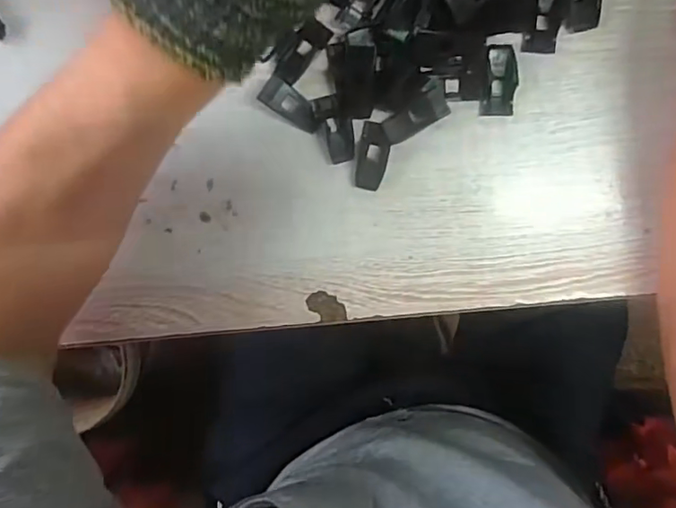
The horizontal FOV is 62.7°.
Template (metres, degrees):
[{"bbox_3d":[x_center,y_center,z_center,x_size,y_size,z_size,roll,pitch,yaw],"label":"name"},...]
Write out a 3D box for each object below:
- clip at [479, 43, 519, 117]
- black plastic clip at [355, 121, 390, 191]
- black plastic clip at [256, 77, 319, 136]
[{"bbox_3d":[0.099,-0.105,0.336,0.020,0.012,0.042,3,97,1],"label":"clip"},{"bbox_3d":[0.022,-0.061,0.346,0.019,0.011,0.041,8,97,1],"label":"black plastic clip"},{"bbox_3d":[-0.028,-0.090,0.341,0.040,0.009,0.019,35,97,-22],"label":"black plastic clip"}]

